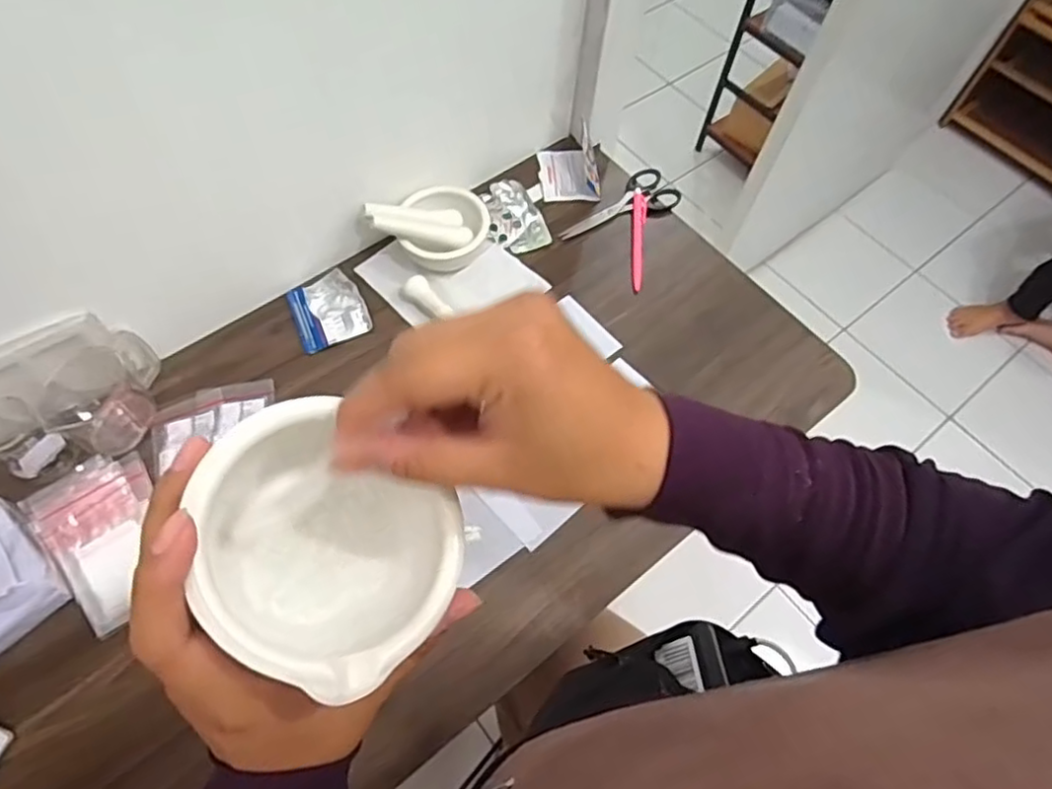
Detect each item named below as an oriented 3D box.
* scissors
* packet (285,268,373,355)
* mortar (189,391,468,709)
[{"bbox_3d":[0.110,-0.217,0.756,0.156,0.014,0.064,-35,69,-19],"label":"scissors"},{"bbox_3d":[-0.205,-0.091,0.679,0.071,0.020,0.083,-22,65,-14],"label":"packet"},{"bbox_3d":[-0.080,0.056,0.255,0.098,0.057,0.098,13,64,-28],"label":"mortar"}]

